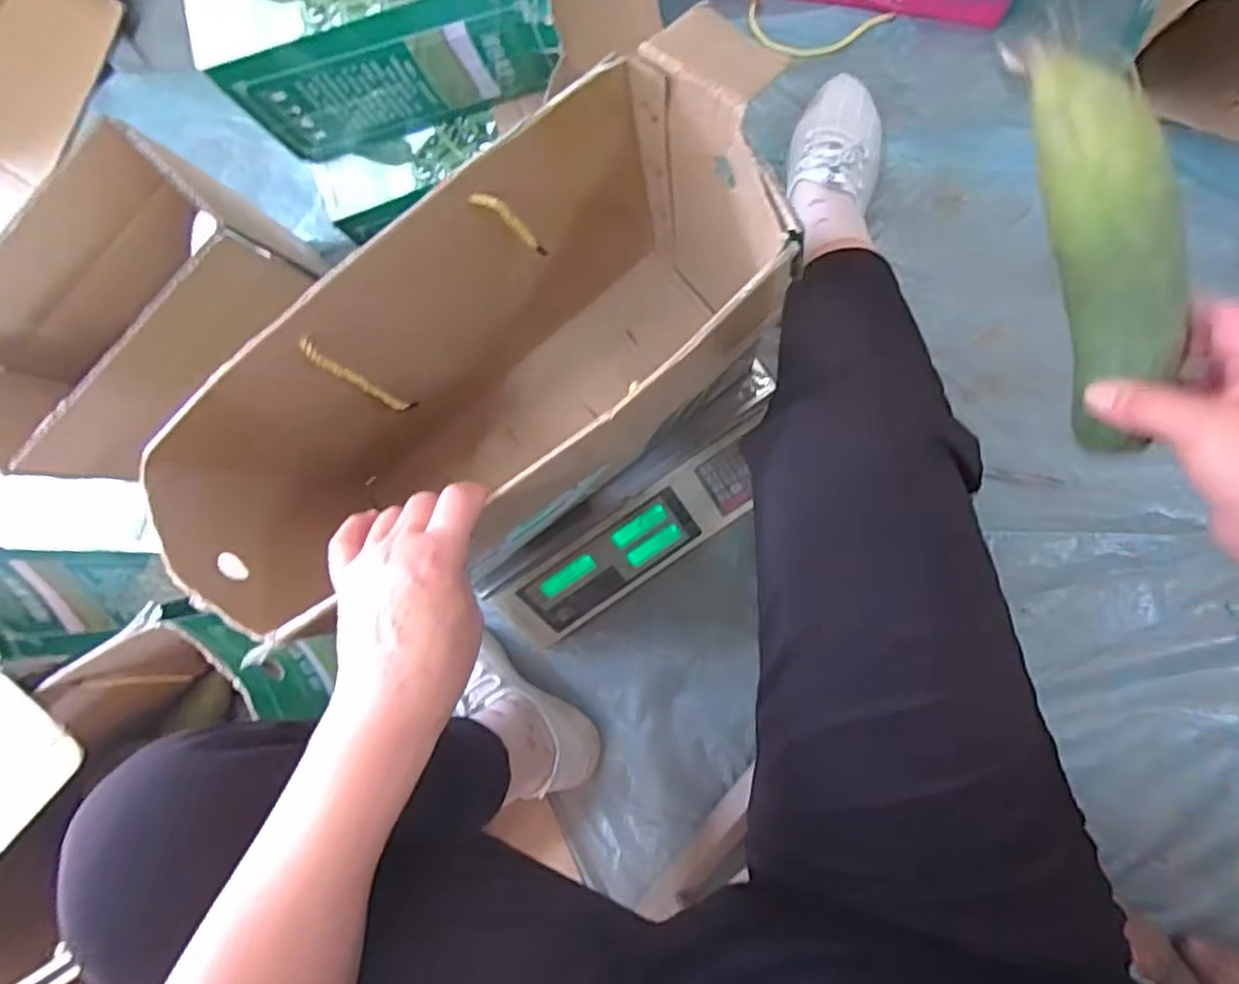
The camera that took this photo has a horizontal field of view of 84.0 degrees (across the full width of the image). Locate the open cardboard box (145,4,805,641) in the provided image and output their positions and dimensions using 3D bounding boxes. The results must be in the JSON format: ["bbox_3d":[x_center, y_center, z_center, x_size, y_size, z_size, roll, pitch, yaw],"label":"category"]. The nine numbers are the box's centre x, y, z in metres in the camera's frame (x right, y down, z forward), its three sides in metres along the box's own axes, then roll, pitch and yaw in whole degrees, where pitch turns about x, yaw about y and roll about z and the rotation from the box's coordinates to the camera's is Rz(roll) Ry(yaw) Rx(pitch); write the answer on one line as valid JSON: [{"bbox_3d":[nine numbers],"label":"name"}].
[{"bbox_3d":[-0.067,-0.075,0.492,0.432,0.255,0.154,-36,82,5],"label":"open cardboard box"}]

